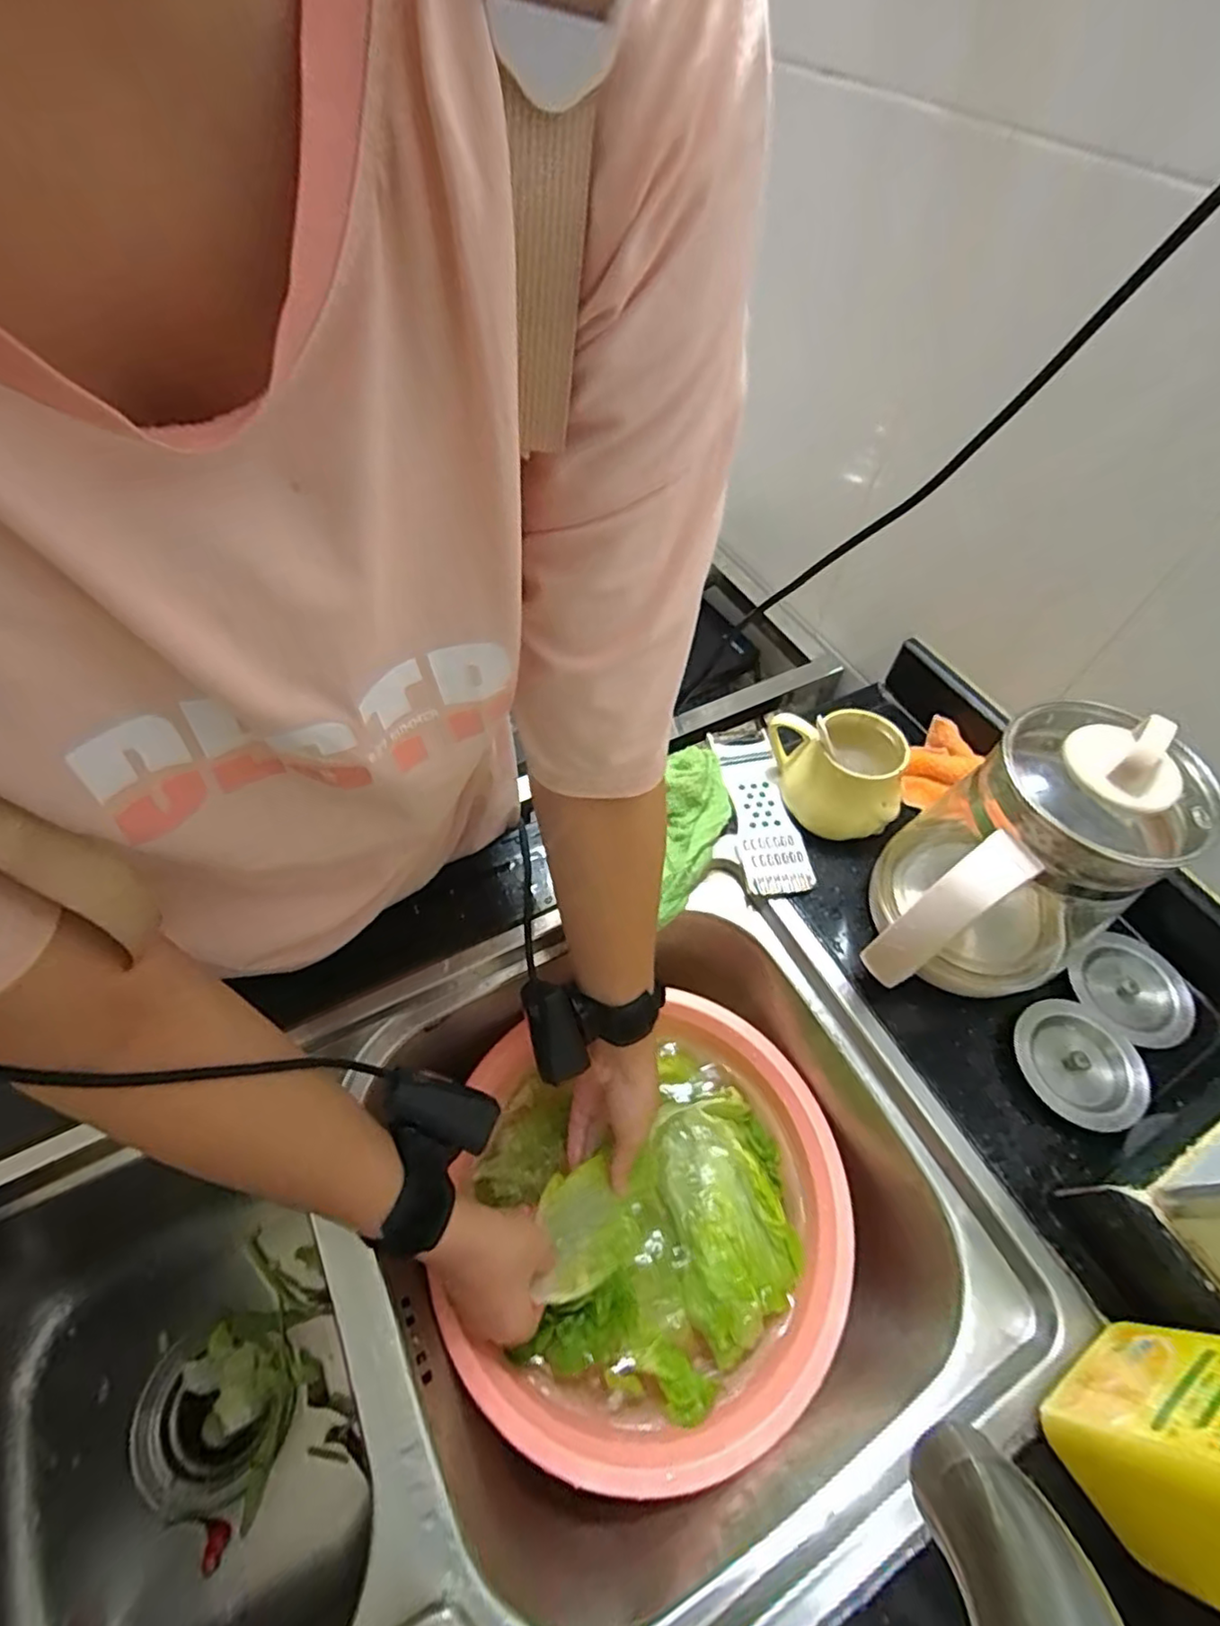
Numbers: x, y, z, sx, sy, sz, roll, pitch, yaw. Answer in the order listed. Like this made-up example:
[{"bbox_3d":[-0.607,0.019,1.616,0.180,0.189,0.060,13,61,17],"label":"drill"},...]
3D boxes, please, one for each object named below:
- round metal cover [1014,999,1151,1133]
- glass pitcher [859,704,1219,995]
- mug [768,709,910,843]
[{"bbox_3d":[0.322,0.174,0.441,0.078,0.024,0.082,1,56,-2],"label":"round metal cover"},{"bbox_3d":[0.250,0.039,0.418,0.165,0.207,0.129,-22,60,-16],"label":"glass pitcher"},{"bbox_3d":[0.190,-0.037,0.528,0.079,0.079,0.102,-16,58,-13],"label":"mug"}]

